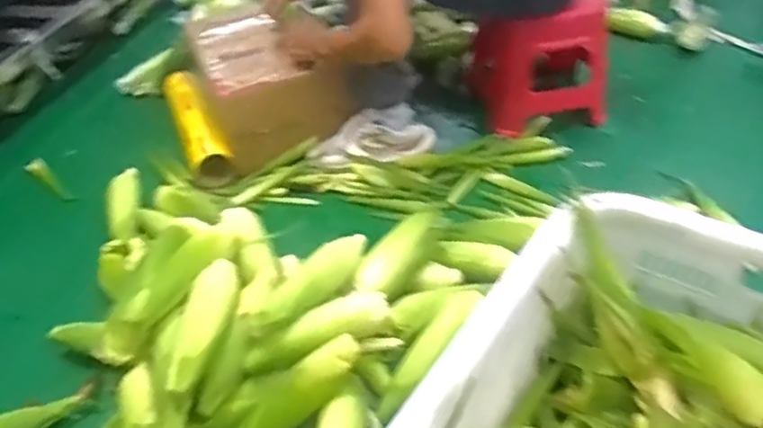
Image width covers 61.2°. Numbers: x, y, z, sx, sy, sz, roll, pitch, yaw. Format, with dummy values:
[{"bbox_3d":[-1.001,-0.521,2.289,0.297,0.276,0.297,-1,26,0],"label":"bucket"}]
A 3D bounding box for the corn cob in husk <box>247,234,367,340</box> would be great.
[{"bbox_3d":[-0.105,0.102,0.997,0.056,0.050,0.250,23,48,30],"label":"corn cob in husk"}]

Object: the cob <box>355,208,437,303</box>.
[{"bbox_3d":[0.028,0.070,1.074,0.078,0.063,0.191,20,46,27],"label":"cob"}]

